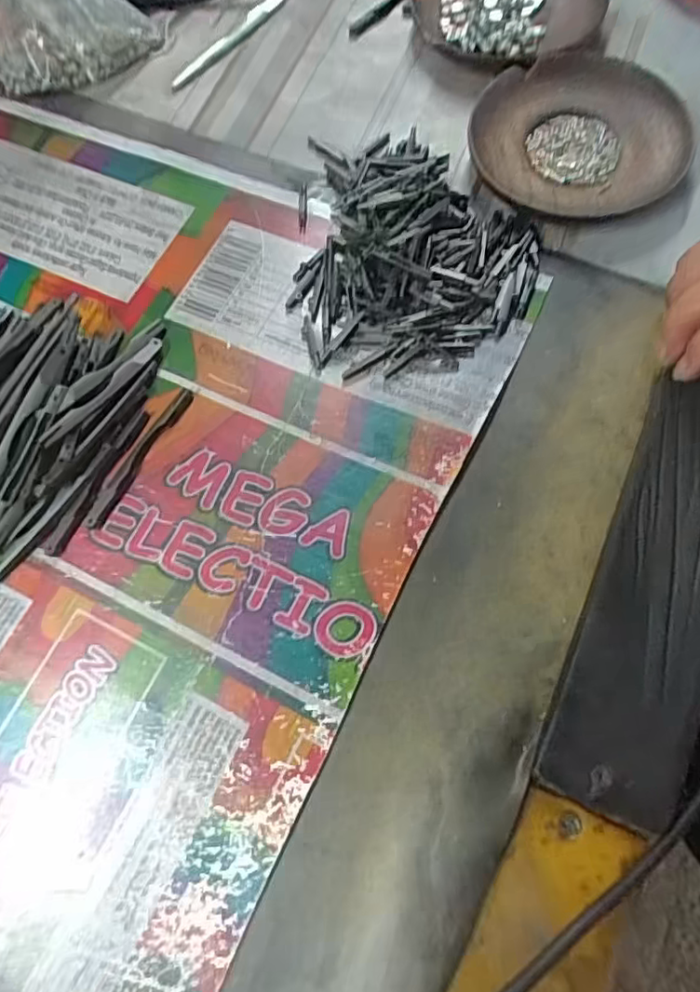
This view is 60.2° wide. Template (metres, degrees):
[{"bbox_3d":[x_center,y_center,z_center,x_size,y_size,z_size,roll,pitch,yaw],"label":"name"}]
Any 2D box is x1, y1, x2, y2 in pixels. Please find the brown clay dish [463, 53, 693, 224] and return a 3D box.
[{"bbox_3d":[0.124,-0.197,0.329,0.111,0.017,0.118,0,69,1],"label":"brown clay dish"}]

